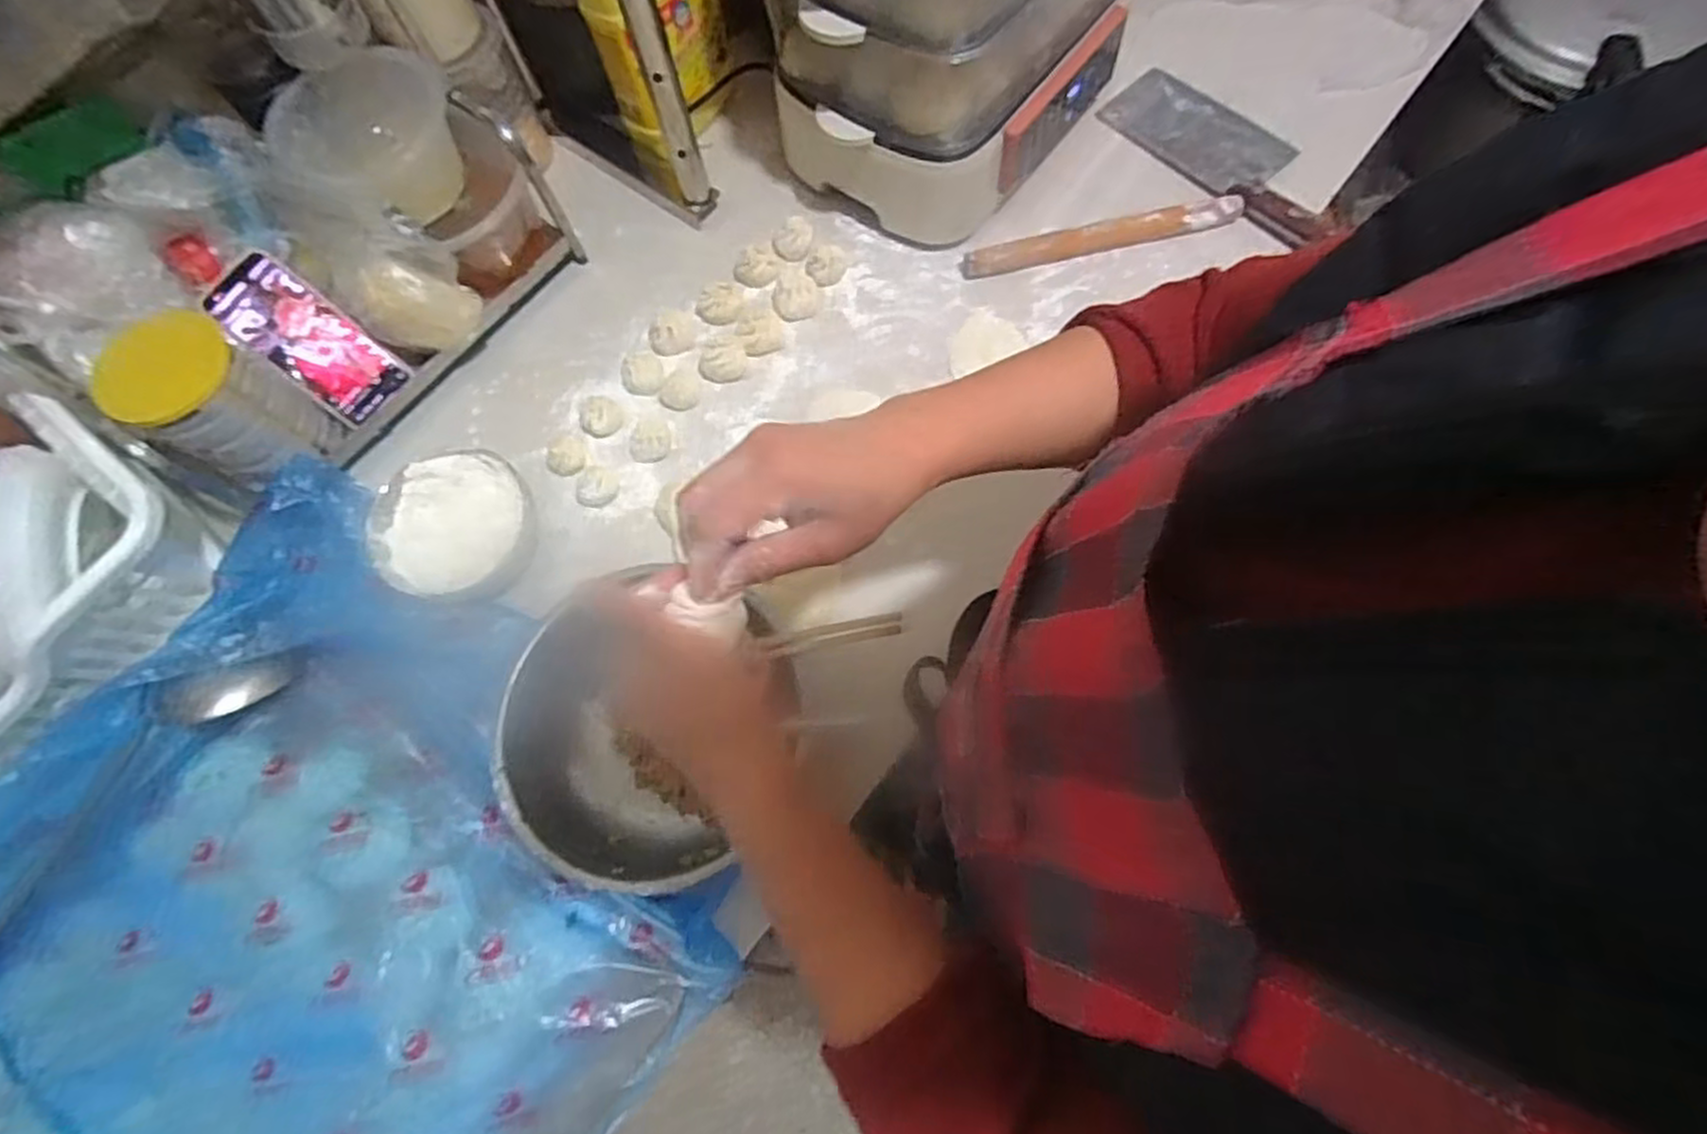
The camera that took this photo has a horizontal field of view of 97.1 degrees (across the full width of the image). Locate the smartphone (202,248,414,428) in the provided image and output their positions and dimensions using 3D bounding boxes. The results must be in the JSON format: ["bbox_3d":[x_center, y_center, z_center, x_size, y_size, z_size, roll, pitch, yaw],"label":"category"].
[{"bbox_3d":[-0.501,-0.210,0.695,0.162,0.016,0.079,42,74,-24],"label":"smartphone"}]

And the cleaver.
[{"bbox_3d":[0.384,-0.431,0.778,0.102,0.022,0.263,-39,74,-10],"label":"cleaver"}]

